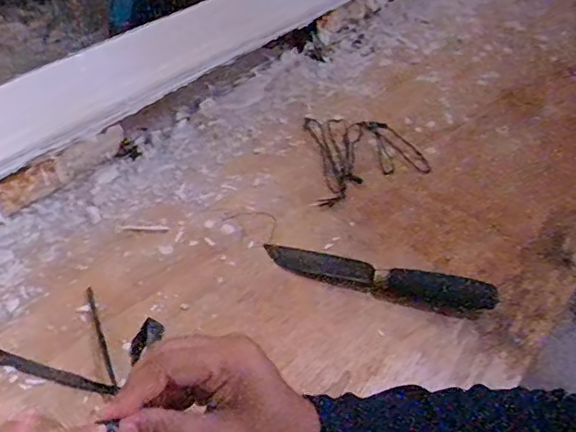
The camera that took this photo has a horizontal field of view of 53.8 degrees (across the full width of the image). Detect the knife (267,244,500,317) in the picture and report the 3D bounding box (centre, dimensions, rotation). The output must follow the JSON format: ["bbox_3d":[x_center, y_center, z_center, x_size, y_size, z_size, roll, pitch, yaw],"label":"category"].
[{"bbox_3d":[0.087,0.057,0.537,0.213,0.016,0.040,15,46,9],"label":"knife"}]

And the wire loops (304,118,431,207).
[{"bbox_3d":[0.083,-0.079,0.677,0.148,0.006,0.138,-14,49,-18],"label":"wire loops"}]

